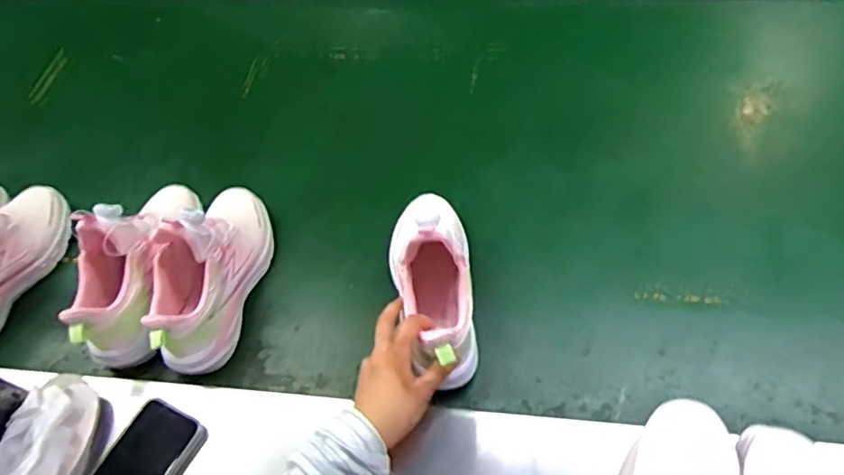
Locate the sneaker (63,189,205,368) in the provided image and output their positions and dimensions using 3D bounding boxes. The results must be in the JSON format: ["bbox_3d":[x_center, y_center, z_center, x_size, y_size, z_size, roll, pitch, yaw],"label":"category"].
[{"bbox_3d":[-0.350,0.018,0.669,0.097,0.117,0.234,-8,55,-2],"label":"sneaker"}]

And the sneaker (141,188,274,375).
[{"bbox_3d":[-0.252,0.024,0.664,0.090,0.140,0.248,6,55,8],"label":"sneaker"}]

